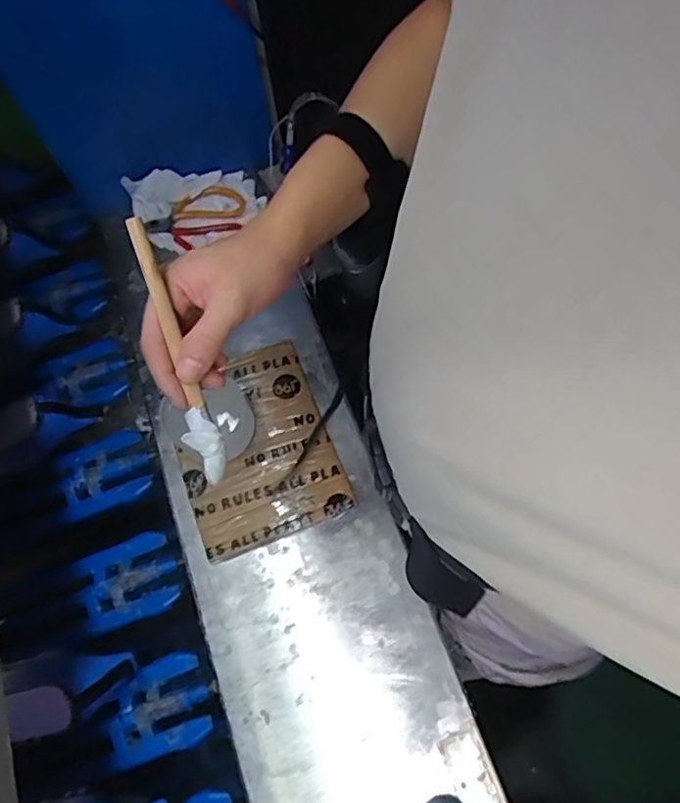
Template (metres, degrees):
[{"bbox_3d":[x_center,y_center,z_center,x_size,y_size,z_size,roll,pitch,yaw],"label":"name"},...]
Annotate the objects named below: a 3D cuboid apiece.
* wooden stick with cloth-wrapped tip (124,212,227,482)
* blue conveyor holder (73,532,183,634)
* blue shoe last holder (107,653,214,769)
[{"bbox_3d":[-0.108,-0.028,0.401,0.022,0.012,0.179,-17,109,-8],"label":"wooden stick with cloth-wrapped tip"},{"bbox_3d":[-0.253,0.214,0.727,0.113,0.027,0.090,-21,69,-6],"label":"blue conveyor holder"},{"bbox_3d":[-0.200,0.337,0.671,0.106,0.028,0.093,-17,68,-5],"label":"blue shoe last holder"}]

